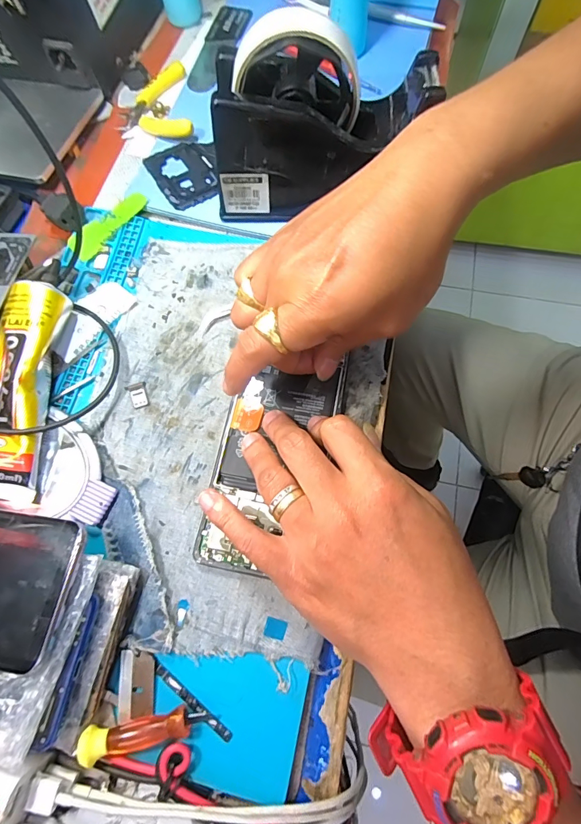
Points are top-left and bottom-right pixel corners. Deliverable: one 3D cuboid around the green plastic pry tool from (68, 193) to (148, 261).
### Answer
[{"bbox_3d":[-0.147,-0.152,0.318,0.023,0.007,0.071,35,76,14],"label":"green plastic pry tool"}]

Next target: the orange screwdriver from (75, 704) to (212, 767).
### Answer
[{"bbox_3d":[-0.077,0.170,0.210,0.063,0.016,0.015,-11,71,-1],"label":"orange screwdriver"}]

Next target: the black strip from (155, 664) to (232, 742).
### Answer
[{"bbox_3d":[-0.055,0.162,0.220,0.054,0.004,0.005,35,76,14],"label":"black strip"}]

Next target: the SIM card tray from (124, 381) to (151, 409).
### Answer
[{"bbox_3d":[-0.107,-0.012,0.278,0.014,0.004,0.019,-23,72,-5],"label":"SIM card tray"}]

